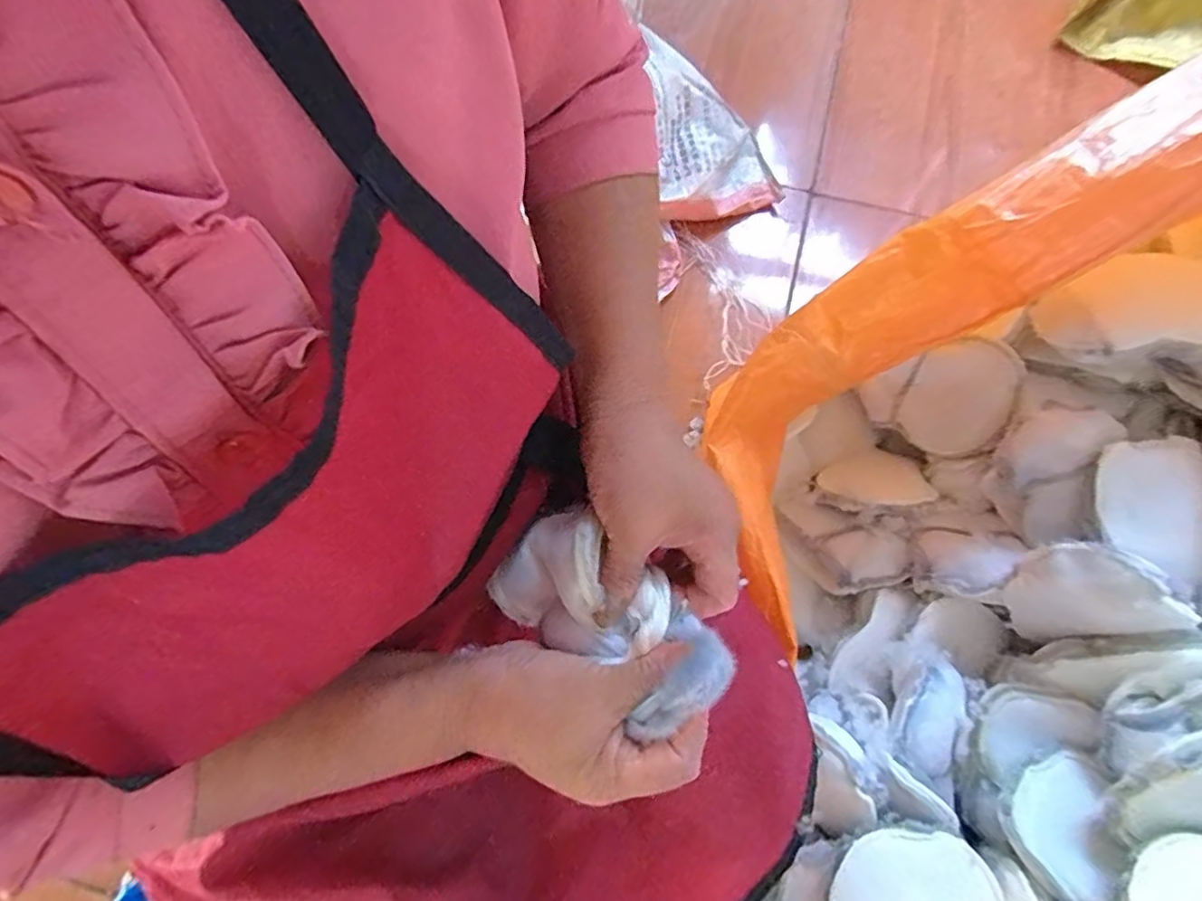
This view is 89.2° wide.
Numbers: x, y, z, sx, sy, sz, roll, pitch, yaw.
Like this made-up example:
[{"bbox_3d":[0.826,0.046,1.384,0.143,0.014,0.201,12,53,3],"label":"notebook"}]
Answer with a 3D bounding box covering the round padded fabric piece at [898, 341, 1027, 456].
[{"bbox_3d":[0.421,-0.062,0.724,0.024,0.131,0.127,-2,91,-28],"label":"round padded fabric piece"}]

